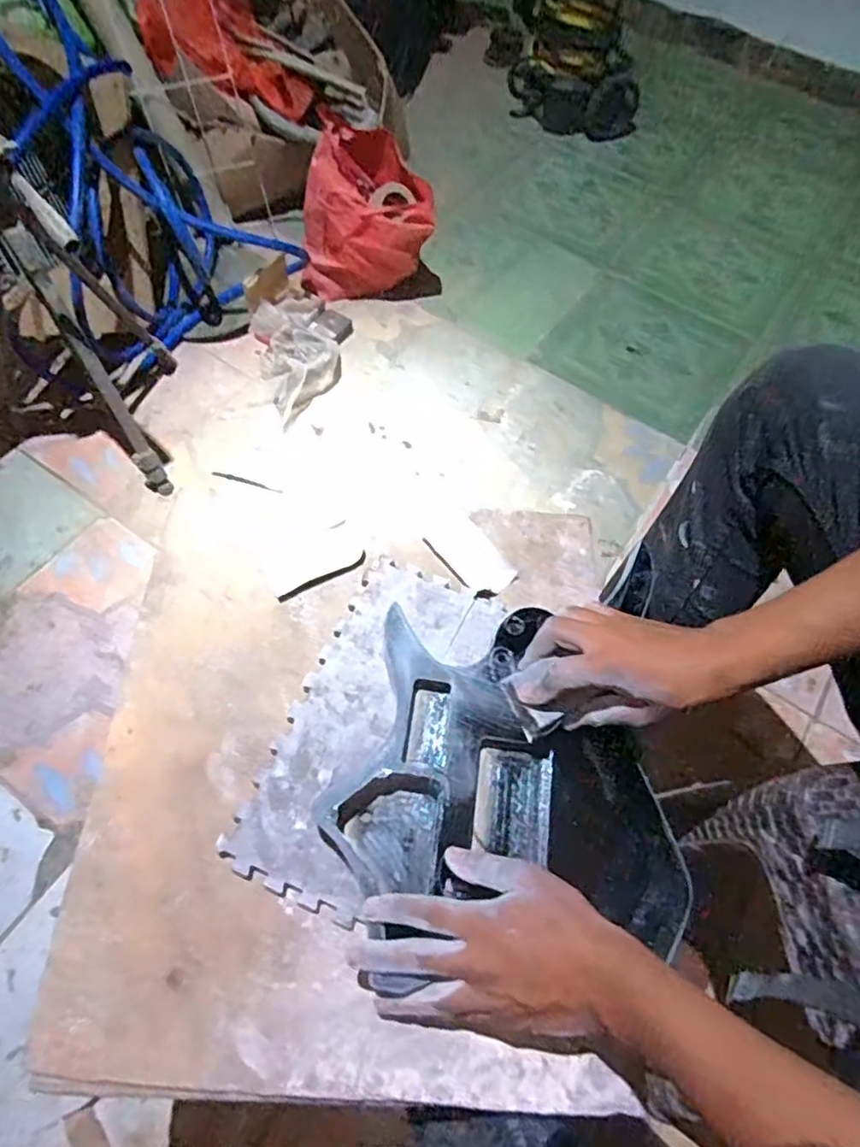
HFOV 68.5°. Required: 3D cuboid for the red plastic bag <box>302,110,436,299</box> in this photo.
[{"bbox_3d":[-0.132,-0.745,1.341,0.269,0.299,0.143,4,61,-2],"label":"red plastic bag"}]

